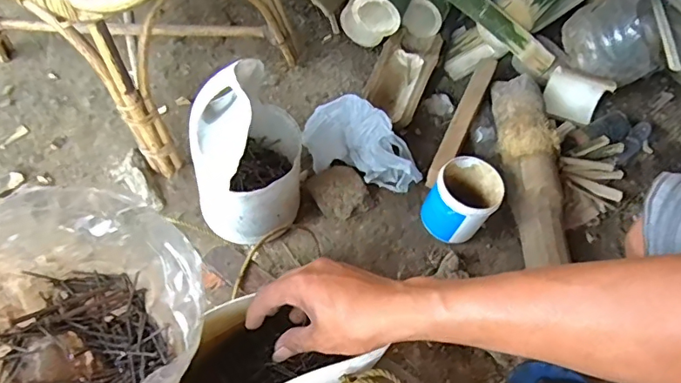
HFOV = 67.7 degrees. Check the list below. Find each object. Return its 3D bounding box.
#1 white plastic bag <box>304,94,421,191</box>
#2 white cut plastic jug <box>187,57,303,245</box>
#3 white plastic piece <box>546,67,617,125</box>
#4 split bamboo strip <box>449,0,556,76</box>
[{"bbox_3d":[0.036,-0.076,0.808,0.202,0.102,0.088,20,60,9],"label":"white plastic bag"},{"bbox_3d":[-0.124,-0.064,0.682,0.142,0.238,0.188,-1,58,-8],"label":"white cut plastic jug"},{"bbox_3d":[0.443,-0.181,0.963,0.106,0.095,0.042,21,57,6],"label":"white plastic piece"},{"bbox_3d":[0.255,-0.334,0.927,0.354,0.047,0.021,31,21,-18],"label":"split bamboo strip"}]

